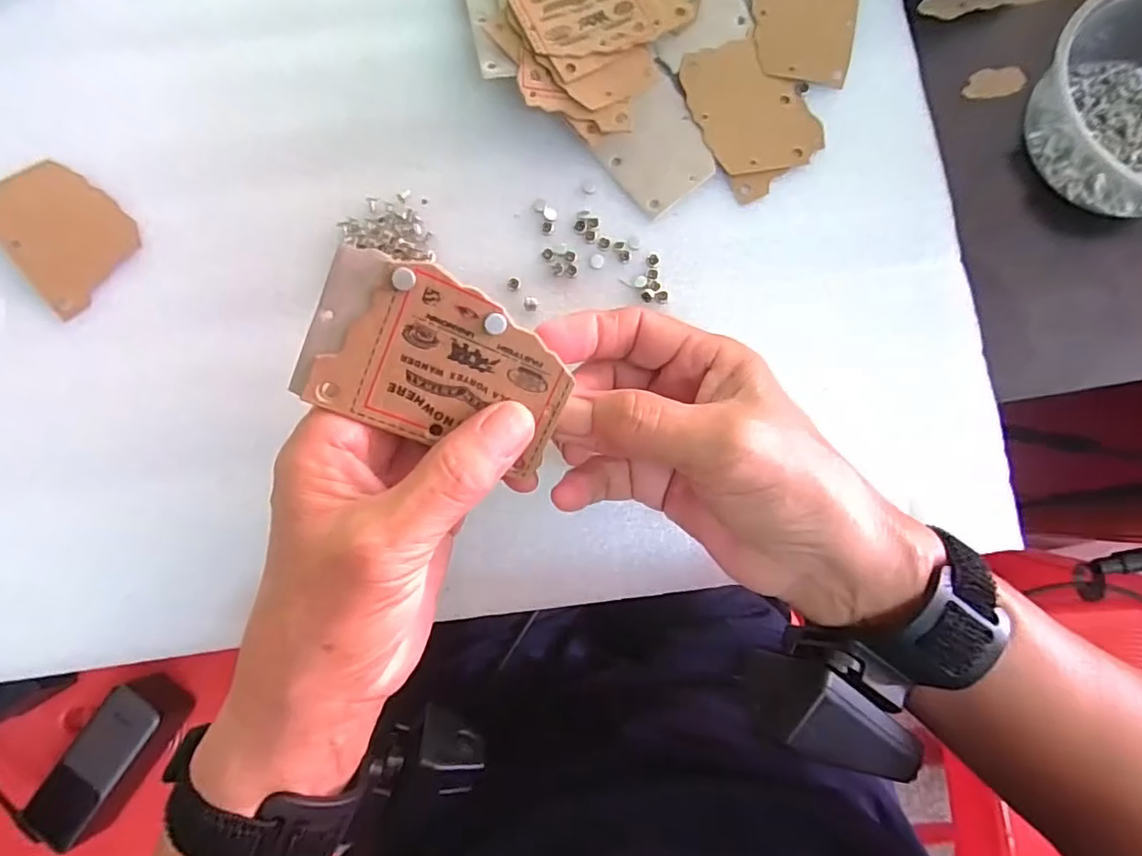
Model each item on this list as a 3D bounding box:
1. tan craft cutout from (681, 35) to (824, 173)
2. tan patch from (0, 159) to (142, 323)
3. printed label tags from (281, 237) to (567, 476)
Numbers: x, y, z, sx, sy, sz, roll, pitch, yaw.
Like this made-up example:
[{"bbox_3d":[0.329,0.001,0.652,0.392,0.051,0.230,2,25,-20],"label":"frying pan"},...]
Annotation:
[{"bbox_3d":[0.091,-0.165,0.292,0.054,0.004,0.075,-28,84,-2],"label":"tan craft cutout"},{"bbox_3d":[-0.257,-0.100,0.288,0.054,0.005,0.075,-43,88,-11],"label":"tan patch"},{"bbox_3d":[-0.042,-0.020,0.186,0.082,0.004,0.054,22,105,-15],"label":"printed label tags"}]

